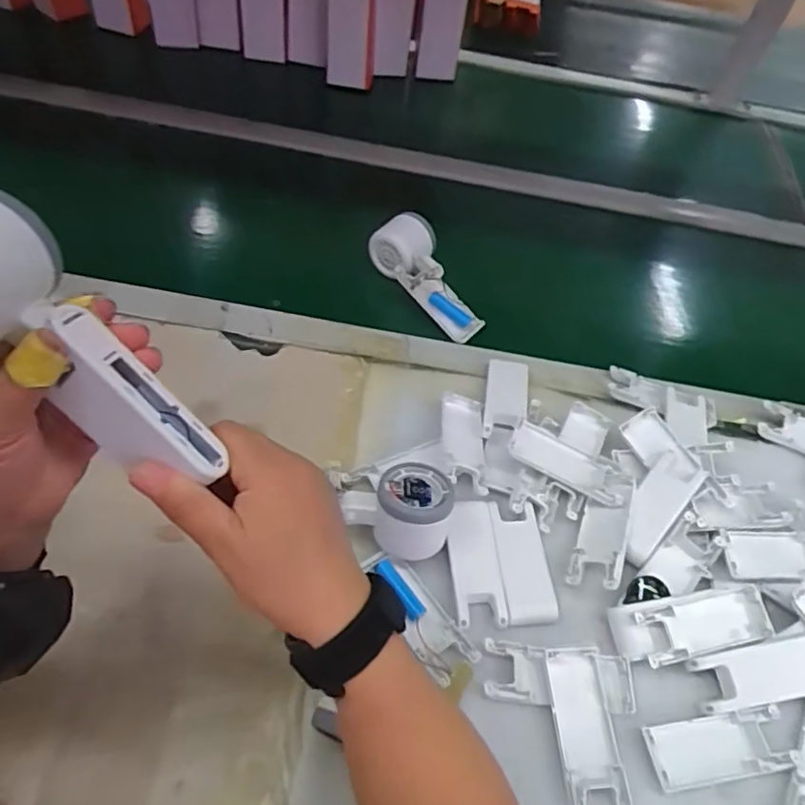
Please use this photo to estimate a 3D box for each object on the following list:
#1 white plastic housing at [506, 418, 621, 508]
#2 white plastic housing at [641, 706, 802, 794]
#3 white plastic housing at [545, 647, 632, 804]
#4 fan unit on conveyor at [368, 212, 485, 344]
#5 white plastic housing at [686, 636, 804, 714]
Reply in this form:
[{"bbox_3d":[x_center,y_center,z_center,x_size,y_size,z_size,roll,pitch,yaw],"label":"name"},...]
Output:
[{"bbox_3d":[0.144,0.052,0.541,0.101,0.031,0.042,22,53,9],"label":"white plastic housing"},{"bbox_3d":[0.222,0.241,0.429,0.105,0.008,0.040,-3,54,-10],"label":"white plastic housing"},{"bbox_3d":[0.127,0.225,0.421,0.040,0.017,0.105,0,53,-8],"label":"white plastic housing"},{"bbox_3d":[0.026,-0.129,0.673,0.062,0.057,0.151,-29,79,-24],"label":"fan unit on conveyor"},{"bbox_3d":[0.267,0.200,0.454,0.105,0.019,0.037,-6,52,-9],"label":"white plastic housing"}]

